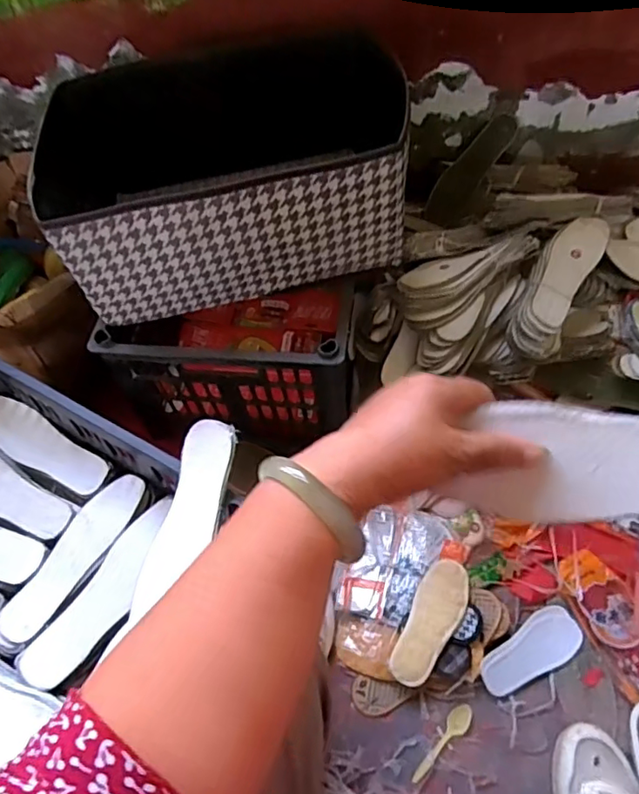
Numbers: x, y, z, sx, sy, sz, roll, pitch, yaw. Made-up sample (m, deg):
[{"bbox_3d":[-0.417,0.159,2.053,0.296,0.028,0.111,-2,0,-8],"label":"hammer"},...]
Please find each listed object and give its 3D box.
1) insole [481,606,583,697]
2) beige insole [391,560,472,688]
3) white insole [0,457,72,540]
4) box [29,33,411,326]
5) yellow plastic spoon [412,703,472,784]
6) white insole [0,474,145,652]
[{"bbox_3d":[0.274,0.330,0.750,0.148,0.006,0.062,-25,69,-18],"label":"insole"},{"bbox_3d":[0.144,0.288,0.748,0.062,0.022,0.162,25,63,19],"label":"beige insole"},{"bbox_3d":[-0.408,0.117,0.740,0.208,0.029,0.062,24,63,19],"label":"white insole"},{"bbox_3d":[-0.122,-0.303,0.791,0.446,0.192,0.337,-12,57,-3],"label":"box"},{"bbox_3d":[0.151,0.420,0.699,0.024,0.006,0.105,32,65,22],"label":"yellow plastic spoon"},{"bbox_3d":[-0.294,0.187,0.688,0.068,0.013,0.222,25,63,19],"label":"white insole"}]

